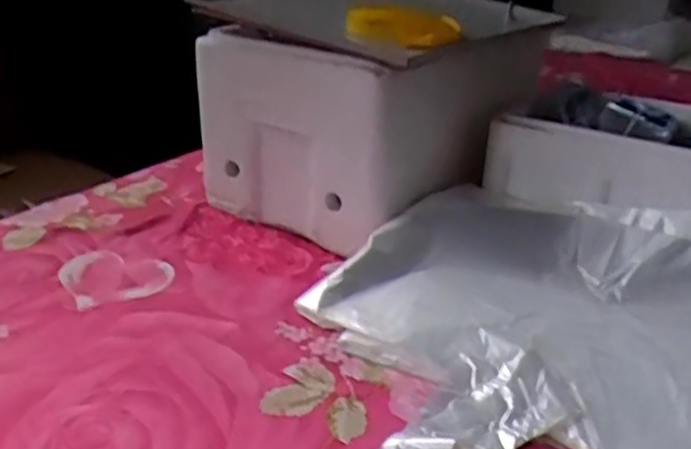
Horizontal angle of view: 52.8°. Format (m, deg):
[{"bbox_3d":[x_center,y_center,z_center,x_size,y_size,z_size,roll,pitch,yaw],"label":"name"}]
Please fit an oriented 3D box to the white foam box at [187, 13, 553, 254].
[{"bbox_3d":[0.048,-0.141,0.962,0.333,0.259,0.405,17,29,26],"label":"white foam box"}]

